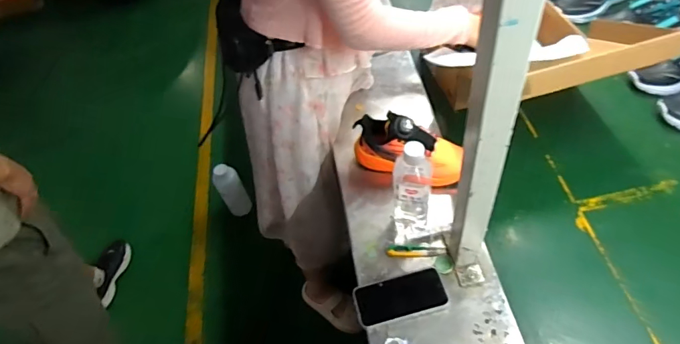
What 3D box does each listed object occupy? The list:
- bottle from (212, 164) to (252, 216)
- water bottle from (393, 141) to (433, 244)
[{"bbox_3d":[-0.413,0.078,1.718,0.096,0.213,0.083,-34,54,-17],"label":"bottle"},{"bbox_3d":[0.122,0.040,0.754,0.063,0.213,0.074,3,53,9],"label":"water bottle"}]

